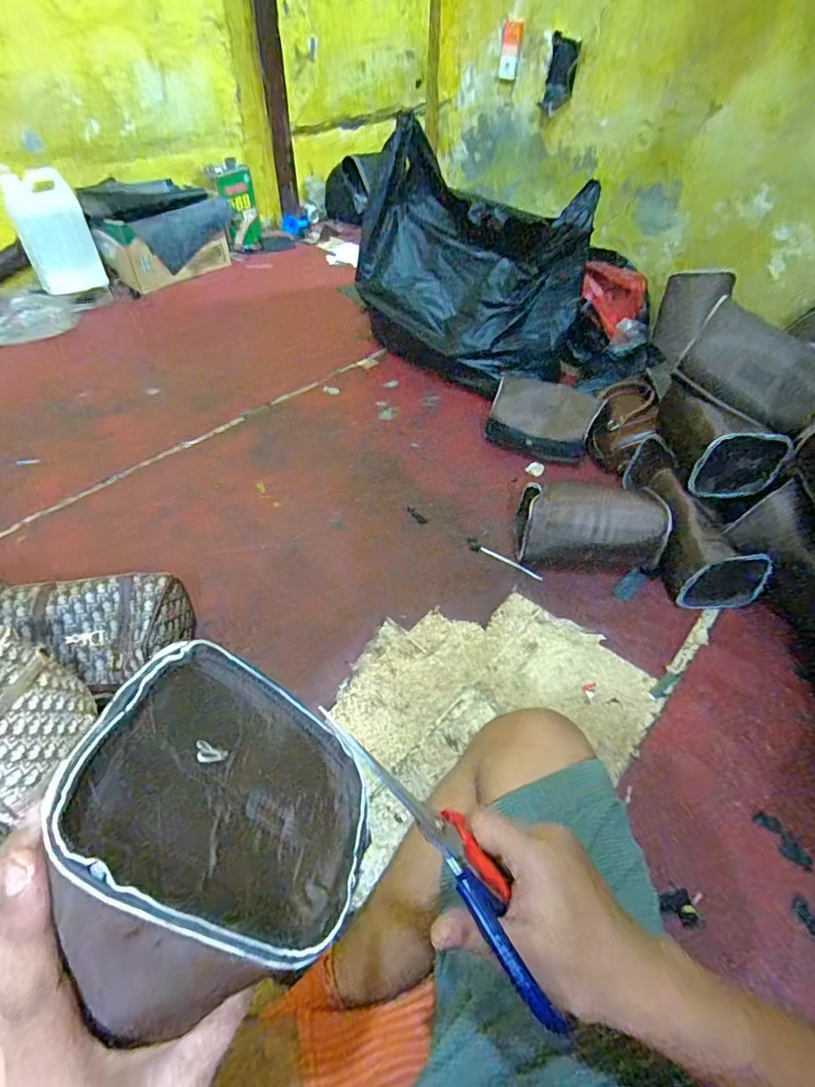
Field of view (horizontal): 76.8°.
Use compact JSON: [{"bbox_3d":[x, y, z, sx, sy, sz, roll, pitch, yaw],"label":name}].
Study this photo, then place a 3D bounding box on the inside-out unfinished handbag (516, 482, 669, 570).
[{"bbox_3d":[0.308,-0.041,0.871,0.235,0.116,0.148,2,48,-1],"label":"inside-out unfinished handbag"}]

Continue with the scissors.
[{"bbox_3d":[0.024,0.177,0.309,0.010,0.057,0.195,-45,69,8],"label":"scissors"}]

